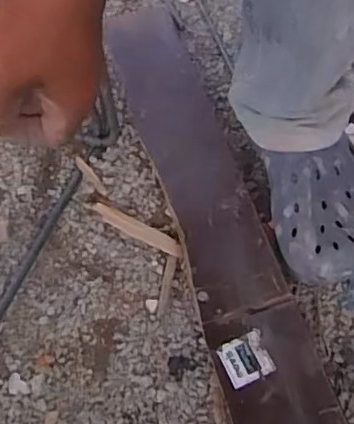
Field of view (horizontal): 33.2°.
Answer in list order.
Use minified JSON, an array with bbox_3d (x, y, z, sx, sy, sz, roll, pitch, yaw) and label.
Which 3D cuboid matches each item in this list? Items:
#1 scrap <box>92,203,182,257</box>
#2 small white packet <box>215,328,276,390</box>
[{"bbox_3d":[-0.043,0.018,0.637,0.112,0.007,0.019,24,60,20],"label":"scrap"},{"bbox_3d":[0.061,0.132,0.532,0.043,0.005,0.042,-20,56,-9],"label":"small white packet"}]

